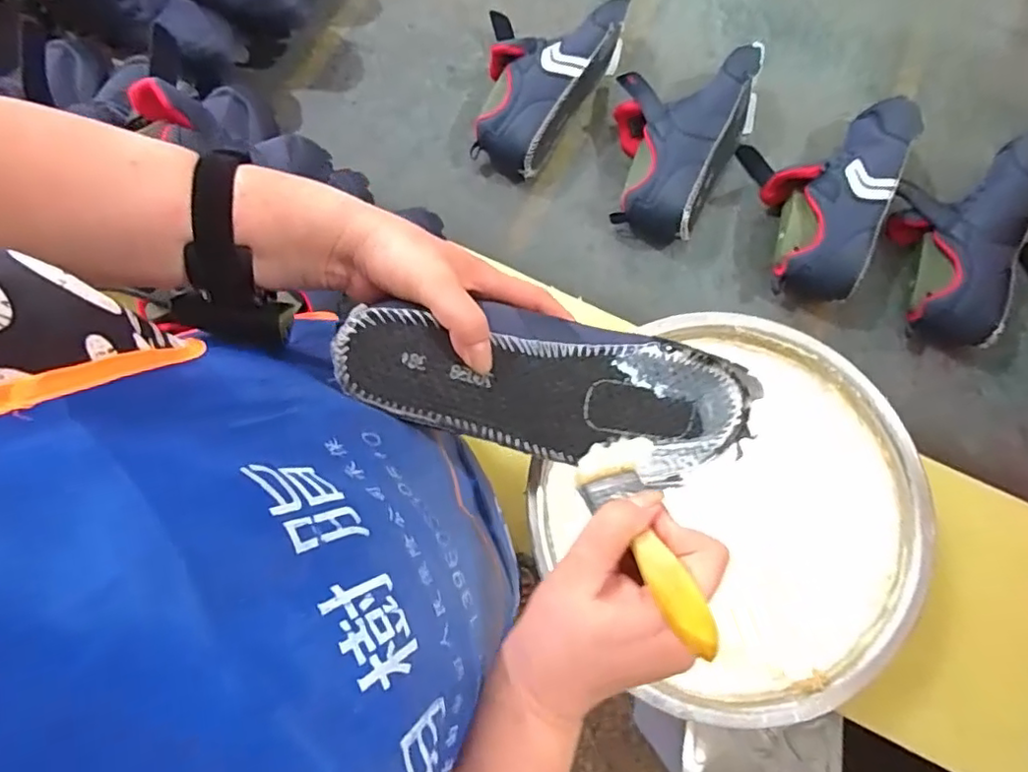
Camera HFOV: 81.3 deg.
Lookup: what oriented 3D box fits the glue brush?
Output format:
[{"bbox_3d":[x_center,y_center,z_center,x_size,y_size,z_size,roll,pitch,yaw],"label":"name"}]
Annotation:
[{"bbox_3d":[0.070,0.073,0.303,0.049,0.150,0.021,-12,114,-3],"label":"glue brush"}]

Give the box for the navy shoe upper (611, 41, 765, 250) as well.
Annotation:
[{"bbox_3d":[0.185,-0.301,0.716,0.157,0.084,0.244,25,78,5],"label":"navy shoe upper"}]

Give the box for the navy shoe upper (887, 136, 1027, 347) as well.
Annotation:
[{"bbox_3d":[0.511,-0.180,0.693,0.133,0.082,0.254,24,78,5],"label":"navy shoe upper"}]

